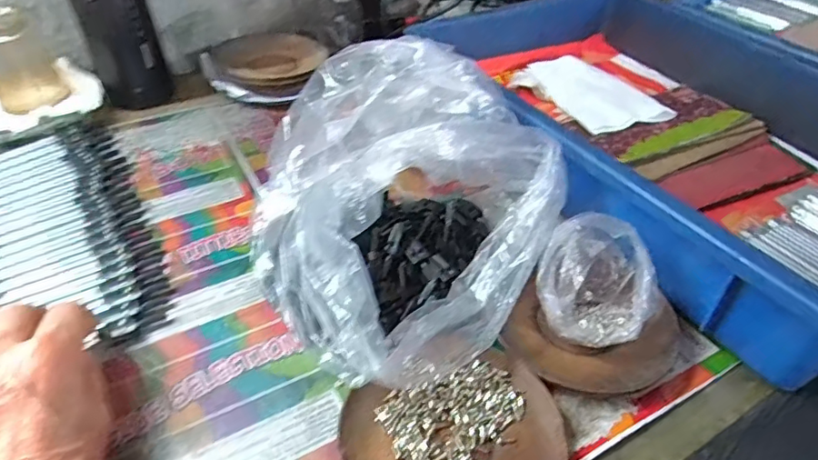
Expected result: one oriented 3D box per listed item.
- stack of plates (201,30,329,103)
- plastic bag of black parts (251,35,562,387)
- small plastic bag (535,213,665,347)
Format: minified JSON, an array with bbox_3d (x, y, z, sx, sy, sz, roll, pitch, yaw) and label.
[{"bbox_3d":[-0.158,-0.173,0.589,0.115,0.037,0.119,7,42,7],"label":"stack of plates"},{"bbox_3d":[-0.019,-0.027,0.363,0.216,0.111,0.219,19,45,19],"label":"plastic bag of black parts"},{"bbox_3d":[0.119,0.032,0.343,0.070,0.056,0.073,26,48,25],"label":"small plastic bag"}]

